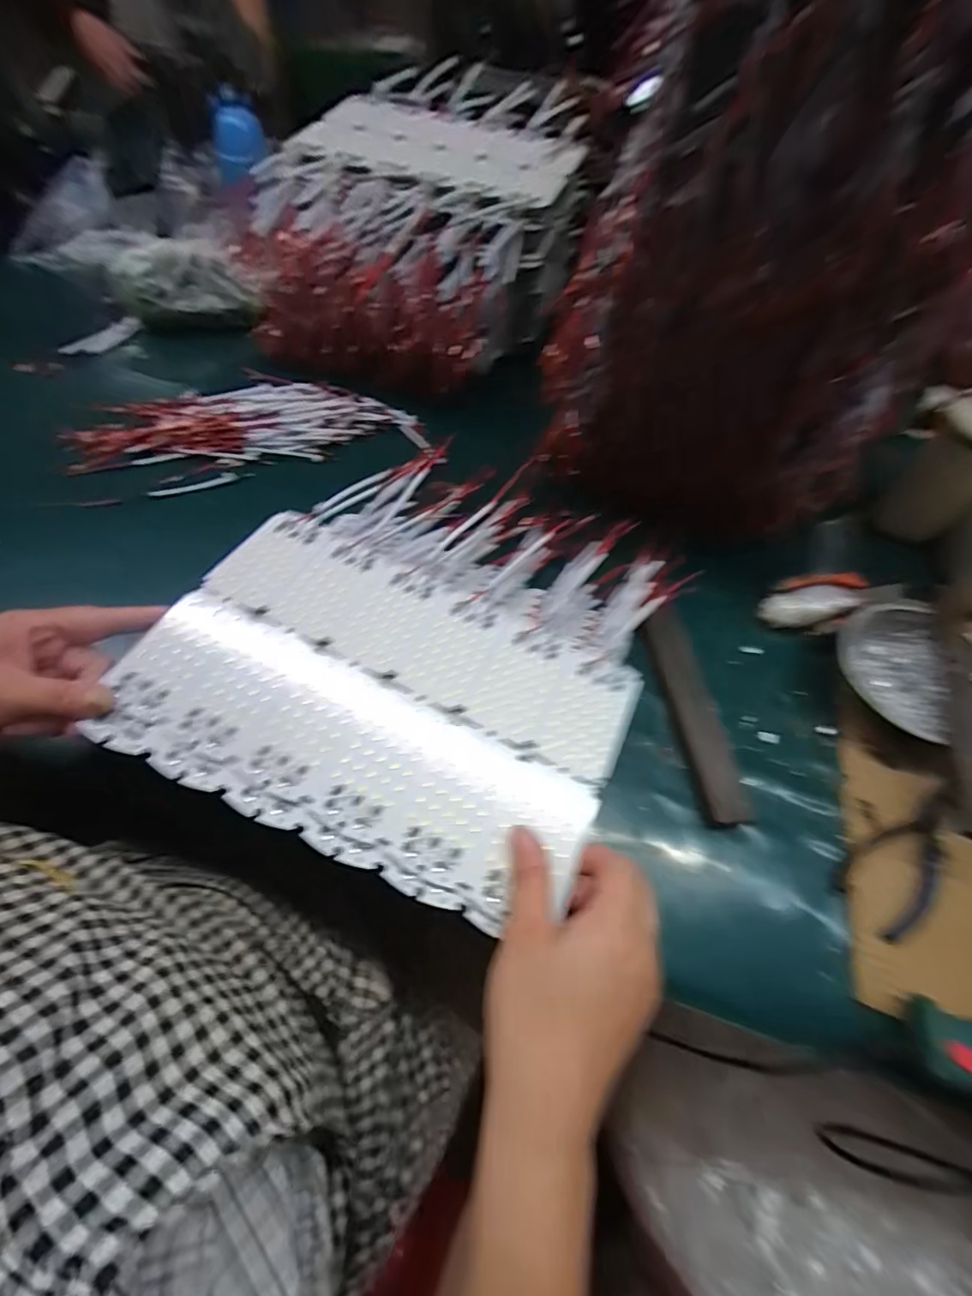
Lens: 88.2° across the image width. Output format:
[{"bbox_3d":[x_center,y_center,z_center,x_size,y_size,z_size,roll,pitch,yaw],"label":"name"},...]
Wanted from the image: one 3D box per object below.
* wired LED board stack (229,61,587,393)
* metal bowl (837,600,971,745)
[{"bbox_3d":[-0.080,-0.522,0.630,0.296,0.189,0.381,18,59,7],"label":"wired LED board stack"},{"bbox_3d":[0.353,0.023,0.405,0.128,0.038,0.128,2,59,-3],"label":"metal bowl"}]

